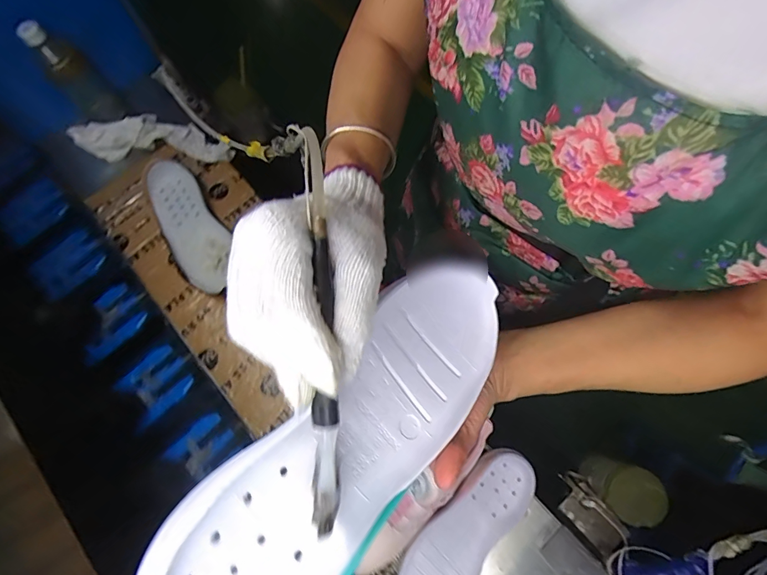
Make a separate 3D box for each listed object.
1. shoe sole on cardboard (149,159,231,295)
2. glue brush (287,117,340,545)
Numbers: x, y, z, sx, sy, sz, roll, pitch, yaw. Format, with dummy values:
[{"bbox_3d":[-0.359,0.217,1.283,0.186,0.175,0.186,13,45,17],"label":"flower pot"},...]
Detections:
[{"bbox_3d":[-0.298,-0.098,0.654,0.081,0.031,0.225,-26,76,-21],"label":"shoe sole on cardboard"},{"bbox_3d":[-0.037,0.015,0.229,0.015,0.014,0.220,-4,83,-3],"label":"glue brush"}]

